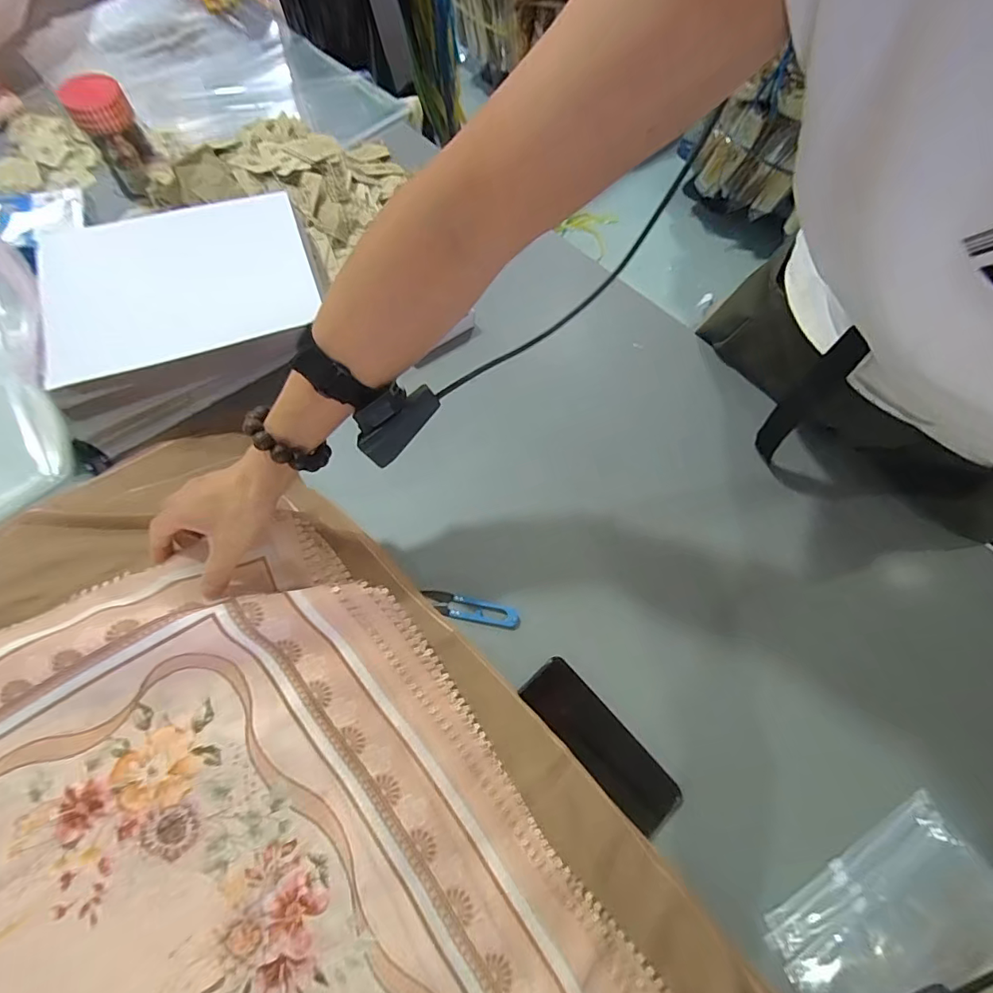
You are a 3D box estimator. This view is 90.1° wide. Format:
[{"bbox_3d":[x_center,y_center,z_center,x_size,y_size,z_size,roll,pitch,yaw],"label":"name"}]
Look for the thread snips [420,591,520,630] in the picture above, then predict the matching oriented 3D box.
[{"bbox_3d":[-0.027,0.118,0.517,0.103,0.004,0.026,12,67,2],"label":"thread snips"}]

